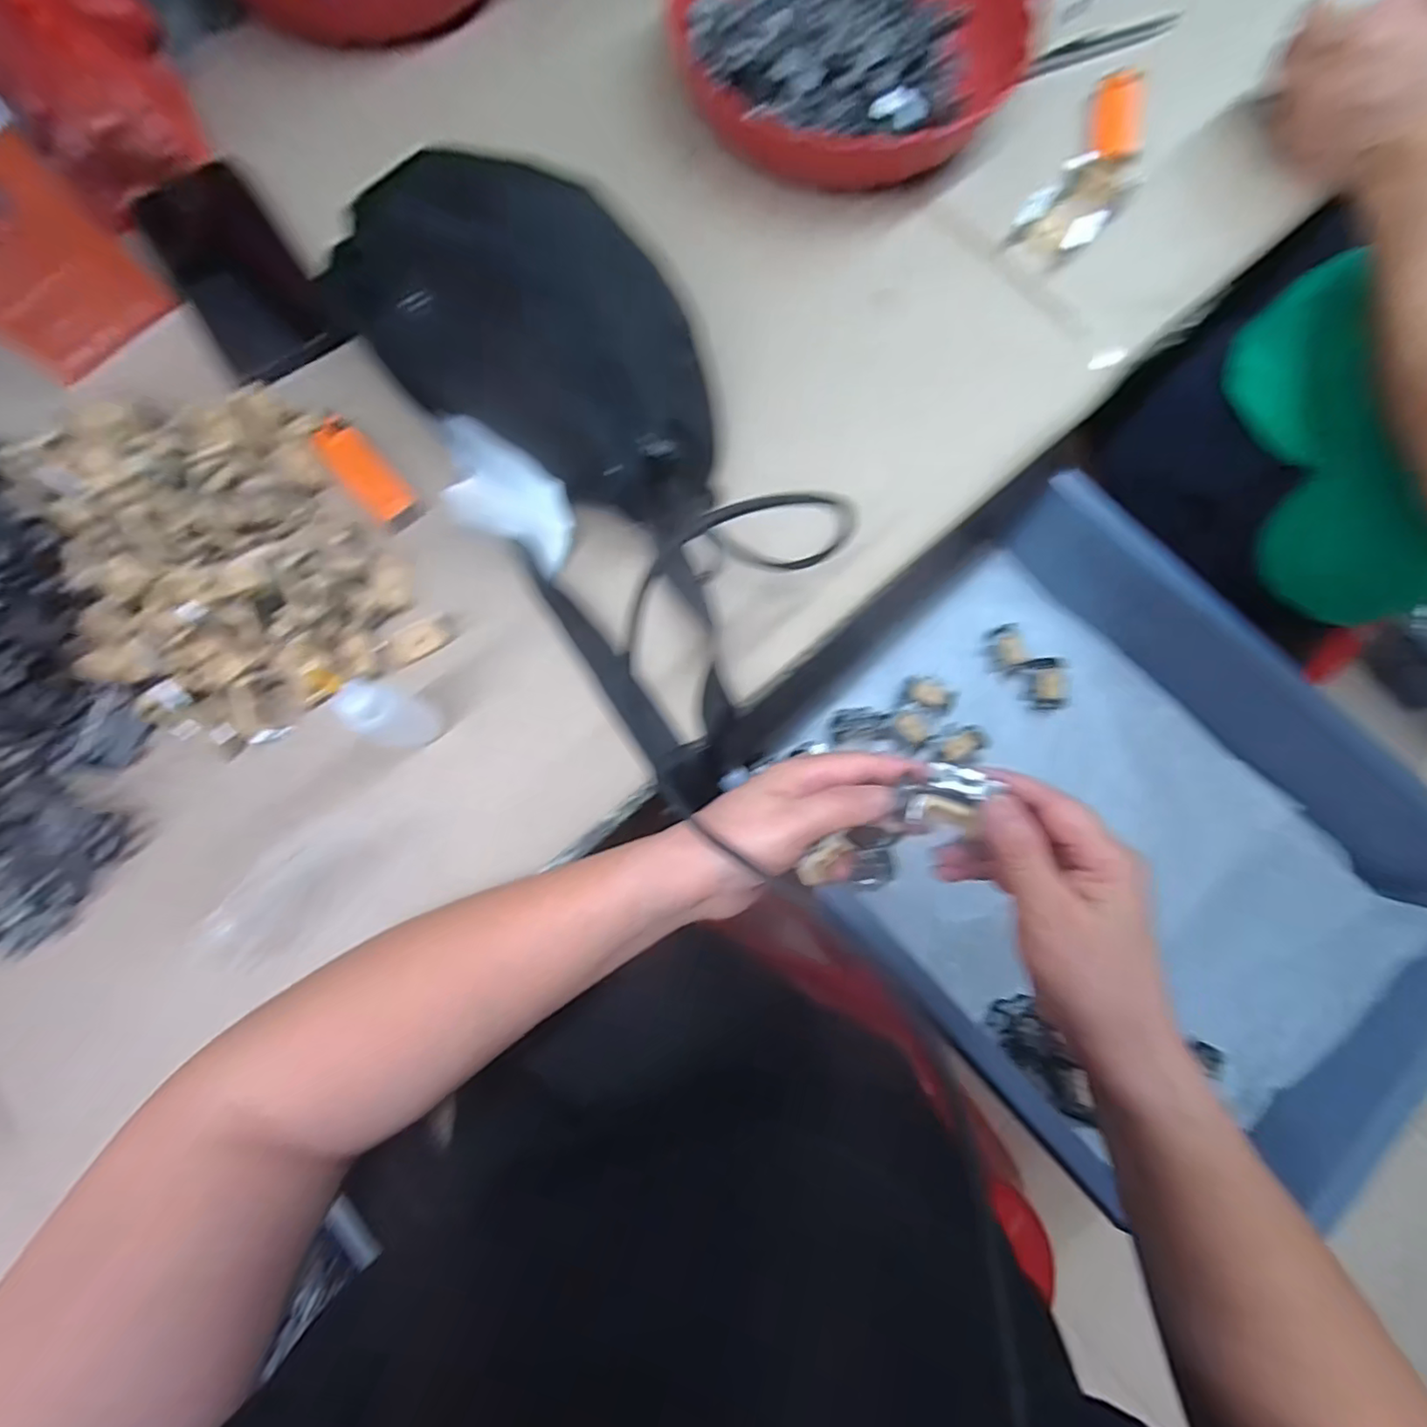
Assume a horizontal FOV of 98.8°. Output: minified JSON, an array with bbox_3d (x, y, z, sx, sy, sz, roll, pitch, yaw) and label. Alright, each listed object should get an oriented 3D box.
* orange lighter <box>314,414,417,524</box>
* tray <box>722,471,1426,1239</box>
[{"bbox_3d":[-0.209,-0.145,0.369,0.028,0.019,0.074,-42,81,-9],"label":"orange lighter"},{"bbox_3d":[0.325,0.105,0.542,0.415,0.126,0.501,-40,80,-9],"label":"tray"}]

